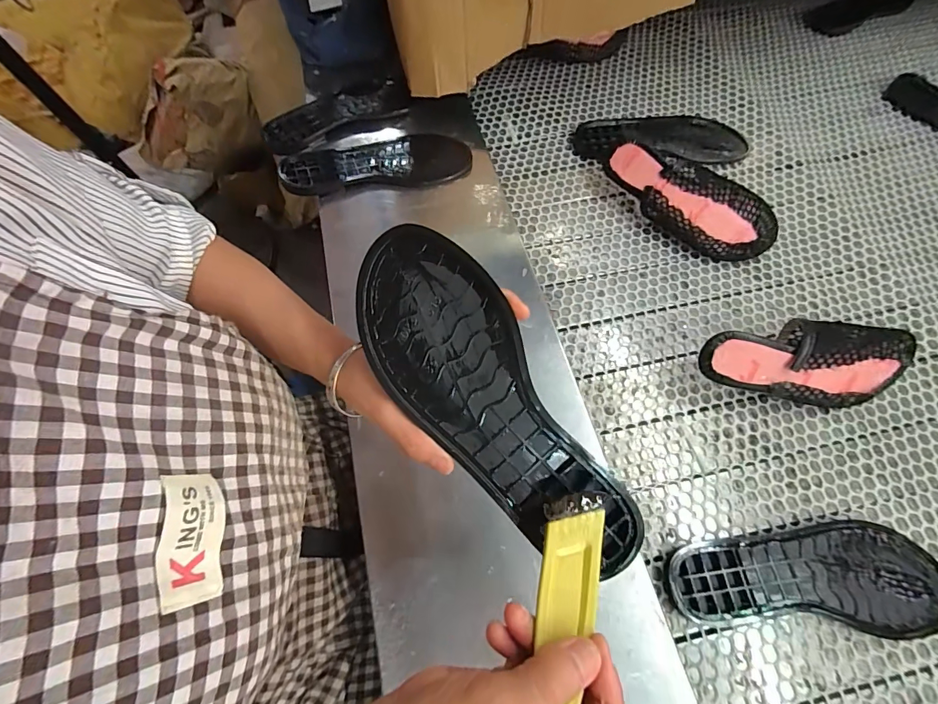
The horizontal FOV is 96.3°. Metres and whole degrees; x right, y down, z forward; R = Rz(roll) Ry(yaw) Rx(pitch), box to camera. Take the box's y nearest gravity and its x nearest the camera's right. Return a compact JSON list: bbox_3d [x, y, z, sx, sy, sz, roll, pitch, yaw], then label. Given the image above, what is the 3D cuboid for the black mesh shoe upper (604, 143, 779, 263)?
[{"bbox_3d":[0.280,-0.195,0.555,0.221,0.064,0.072,34,71,16],"label":"black mesh shoe upper"}]

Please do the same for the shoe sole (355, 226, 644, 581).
[{"bbox_3d":[0.018,0.039,0.280,0.089,0.030,0.253,-36,93,4],"label":"shoe sole"}]

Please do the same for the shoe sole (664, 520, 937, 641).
[{"bbox_3d":[0.316,0.207,0.393,0.254,0.016,0.089,2,65,3],"label":"shoe sole"}]

